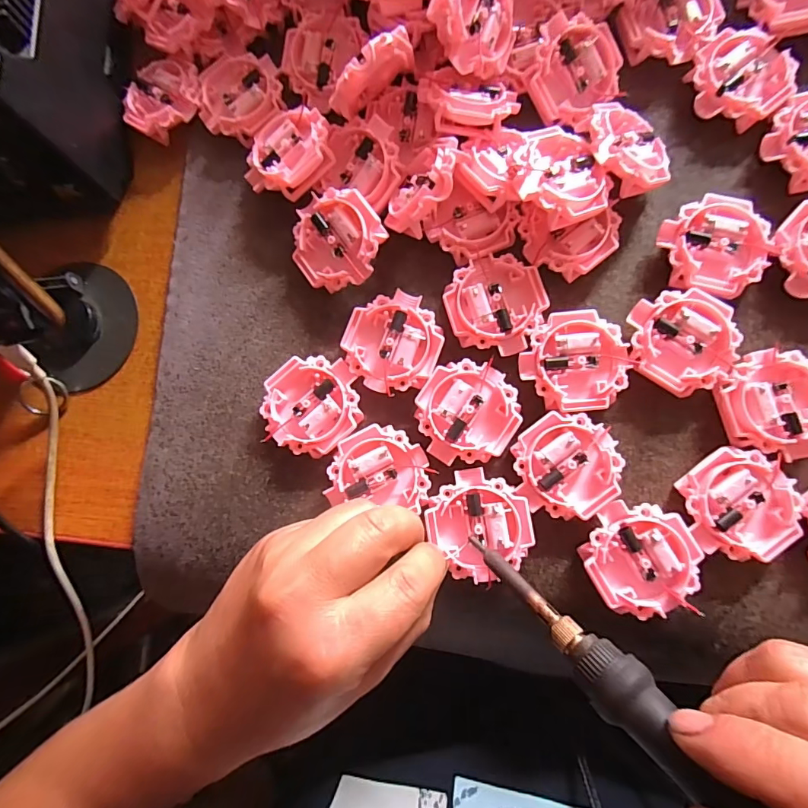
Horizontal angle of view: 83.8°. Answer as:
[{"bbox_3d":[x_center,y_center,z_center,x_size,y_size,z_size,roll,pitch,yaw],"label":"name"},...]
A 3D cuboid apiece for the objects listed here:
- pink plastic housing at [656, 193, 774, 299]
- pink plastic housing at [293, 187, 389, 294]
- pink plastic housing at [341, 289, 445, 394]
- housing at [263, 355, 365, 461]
[{"bbox_3d":[0.166,-0.084,0.241,0.052,0.012,0.052,-1,83,4],"label":"pink plastic housing"},{"bbox_3d":[-0.036,-0.091,0.254,0.052,0.015,0.052,3,99,23],"label":"pink plastic housing"},{"bbox_3d":[-0.006,-0.034,0.248,0.052,0.011,0.054,-1,83,4],"label":"pink plastic housing"},{"bbox_3d":[-0.051,0.001,0.249,0.050,0.013,0.052,-7,82,4],"label":"housing"}]

